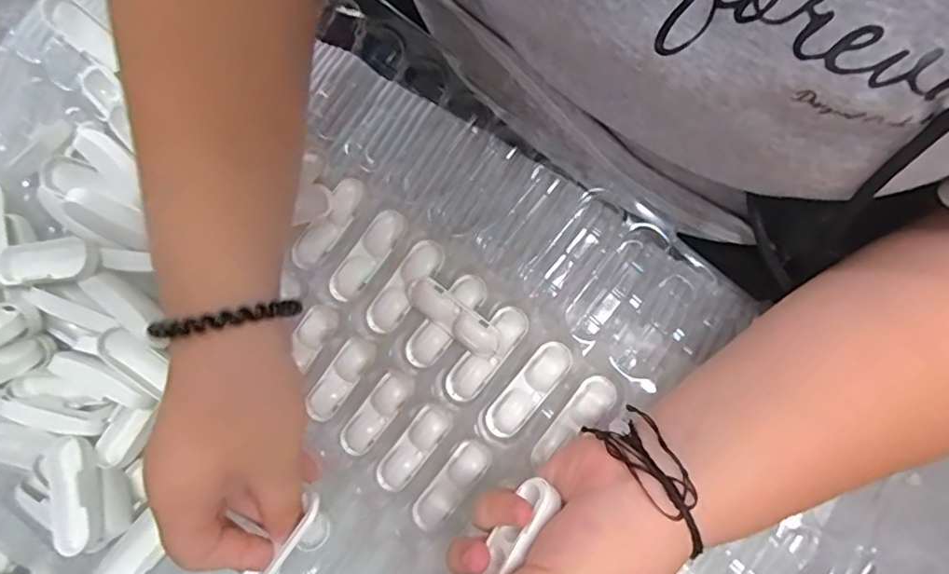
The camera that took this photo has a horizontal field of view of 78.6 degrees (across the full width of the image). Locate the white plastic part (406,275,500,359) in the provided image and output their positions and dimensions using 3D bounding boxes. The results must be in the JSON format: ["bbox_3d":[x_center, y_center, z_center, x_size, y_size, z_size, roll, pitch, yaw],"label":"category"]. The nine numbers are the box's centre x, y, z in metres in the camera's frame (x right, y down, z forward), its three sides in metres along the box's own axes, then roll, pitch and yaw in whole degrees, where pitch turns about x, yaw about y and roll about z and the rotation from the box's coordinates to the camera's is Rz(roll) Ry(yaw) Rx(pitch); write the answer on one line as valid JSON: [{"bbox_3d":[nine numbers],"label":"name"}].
[{"bbox_3d":[-0.012,0.016,0.330,0.062,0.014,0.019,38,82,8],"label":"white plastic part"}]

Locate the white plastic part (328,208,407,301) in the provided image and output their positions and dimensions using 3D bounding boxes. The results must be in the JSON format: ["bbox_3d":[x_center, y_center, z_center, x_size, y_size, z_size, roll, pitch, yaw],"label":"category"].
[{"bbox_3d":[-0.064,-0.019,0.347,0.021,0.007,0.062,39,95,8],"label":"white plastic part"}]

